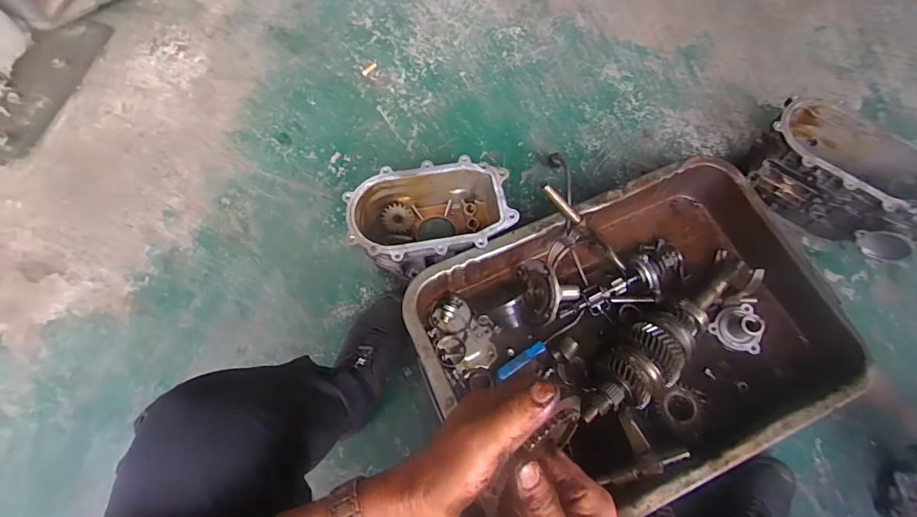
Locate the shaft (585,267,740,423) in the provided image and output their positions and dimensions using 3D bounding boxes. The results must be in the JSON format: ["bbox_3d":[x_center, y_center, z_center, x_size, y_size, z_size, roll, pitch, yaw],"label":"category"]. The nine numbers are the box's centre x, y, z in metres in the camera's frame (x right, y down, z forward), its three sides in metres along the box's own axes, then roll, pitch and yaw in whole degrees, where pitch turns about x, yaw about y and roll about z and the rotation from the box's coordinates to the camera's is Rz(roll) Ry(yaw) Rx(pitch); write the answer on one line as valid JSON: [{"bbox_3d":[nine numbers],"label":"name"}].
[{"bbox_3d":[0.349,0.129,0.736,0.388,0.080,0.097,-37,74,-14],"label":"shaft"}]

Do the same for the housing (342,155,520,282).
[{"bbox_3d":[-0.050,-0.064,0.805,0.268,0.138,0.164,-9,71,-5],"label":"housing"}]

